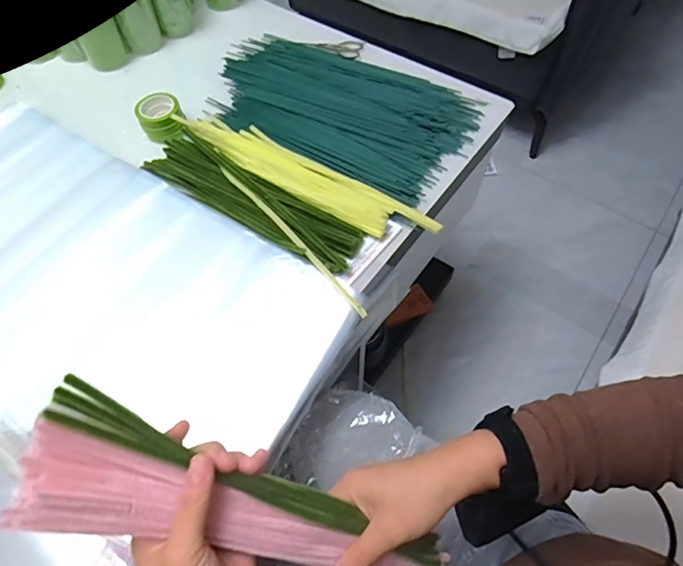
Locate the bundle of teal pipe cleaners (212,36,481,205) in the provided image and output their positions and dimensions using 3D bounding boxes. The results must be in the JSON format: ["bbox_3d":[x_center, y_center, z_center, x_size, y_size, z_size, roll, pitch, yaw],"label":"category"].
[{"bbox_3d":[-0.009,-0.267,0.687,0.385,0.013,0.239,27,64,16],"label":"bundle of teal pipe cleaners"}]

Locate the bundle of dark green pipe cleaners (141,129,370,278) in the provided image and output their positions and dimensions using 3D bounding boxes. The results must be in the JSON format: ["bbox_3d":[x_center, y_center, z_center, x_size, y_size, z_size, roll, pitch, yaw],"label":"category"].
[{"bbox_3d":[-0.112,-0.104,0.577,0.295,0.025,0.069,31,65,18],"label":"bundle of dark green pipe cleaners"}]

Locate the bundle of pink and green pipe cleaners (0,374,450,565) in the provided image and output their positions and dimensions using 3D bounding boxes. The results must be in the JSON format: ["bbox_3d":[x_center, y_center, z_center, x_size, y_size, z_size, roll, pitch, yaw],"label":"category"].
[{"bbox_3d":[-0.044,0.155,0.307,0.303,0.027,0.068,32,57,-25],"label":"bundle of pink and green pipe cleaners"}]

